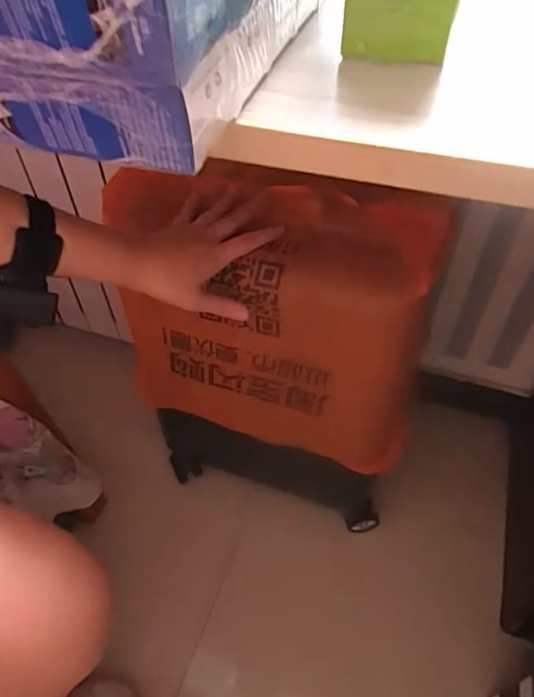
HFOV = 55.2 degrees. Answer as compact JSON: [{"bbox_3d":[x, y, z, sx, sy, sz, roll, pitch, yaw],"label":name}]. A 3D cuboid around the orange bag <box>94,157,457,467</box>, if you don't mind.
[{"bbox_3d":[-0.006,-0.035,0.666,0.383,0.343,0.135,15,51,15],"label":"orange bag"}]

